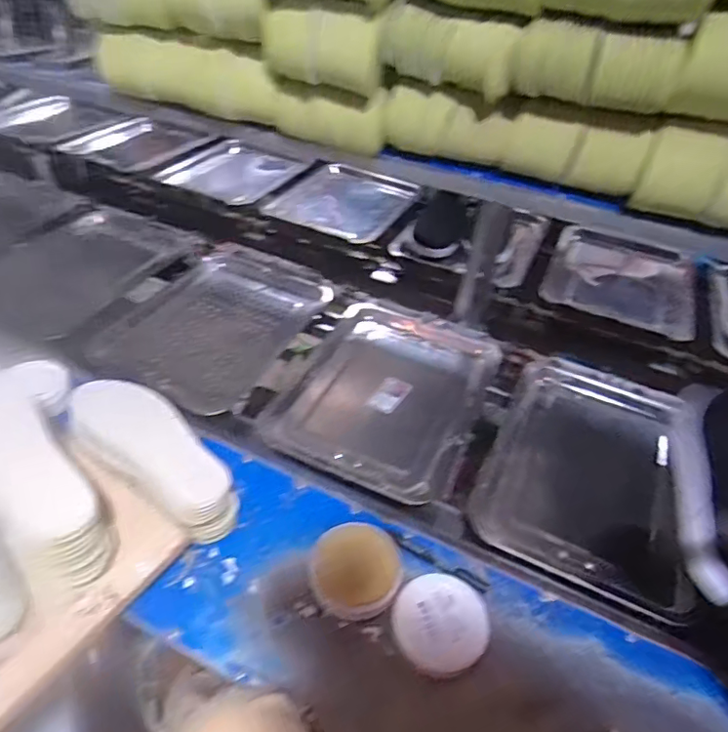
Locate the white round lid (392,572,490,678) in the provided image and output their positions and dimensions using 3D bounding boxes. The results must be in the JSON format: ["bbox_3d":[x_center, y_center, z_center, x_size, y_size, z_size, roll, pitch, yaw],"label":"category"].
[{"bbox_3d":[0.086,0.283,0.610,0.099,0.028,0.101,2,44,-2],"label":"white round lid"}]

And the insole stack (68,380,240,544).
[{"bbox_3d":[-0.268,0.109,0.695,0.269,0.073,0.092,30,47,25],"label":"insole stack"}]

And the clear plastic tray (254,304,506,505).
[{"bbox_3d":[0.027,0.039,0.844,0.276,0.064,0.367,20,44,16],"label":"clear plastic tray"}]

